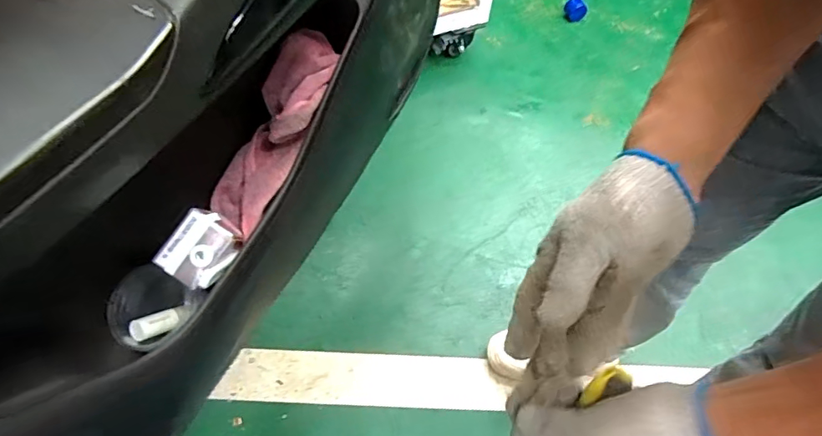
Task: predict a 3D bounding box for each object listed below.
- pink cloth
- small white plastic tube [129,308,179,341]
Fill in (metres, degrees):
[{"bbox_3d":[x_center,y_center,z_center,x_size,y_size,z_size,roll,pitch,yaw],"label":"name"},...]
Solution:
[{"bbox_3d":[-0.118,-0.080,0.428,0.060,0.049,0.189,24,89,11],"label":"pink cloth"},{"bbox_3d":[-0.202,0.083,0.385,0.034,0.011,0.015,-17,57,-45],"label":"small white plastic tube"}]

